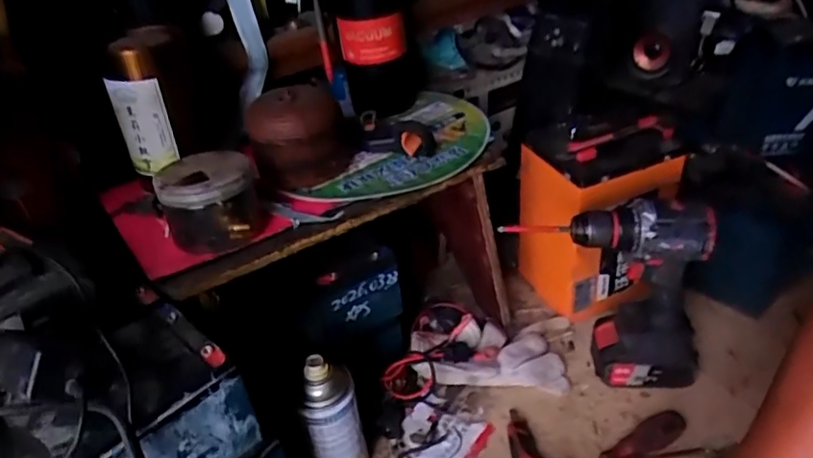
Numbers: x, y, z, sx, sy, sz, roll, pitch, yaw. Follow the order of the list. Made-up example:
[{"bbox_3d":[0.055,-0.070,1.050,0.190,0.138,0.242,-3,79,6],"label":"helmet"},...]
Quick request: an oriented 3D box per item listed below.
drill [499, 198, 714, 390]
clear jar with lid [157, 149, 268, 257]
[{"bbox_3d":[0.228,0.079,0.691,0.215,0.251,0.071,-4,36,4],"label":"drill"},{"bbox_3d":[-0.176,-0.025,0.545,0.085,0.071,0.072,-17,39,-16],"label":"clear jar with lid"}]

